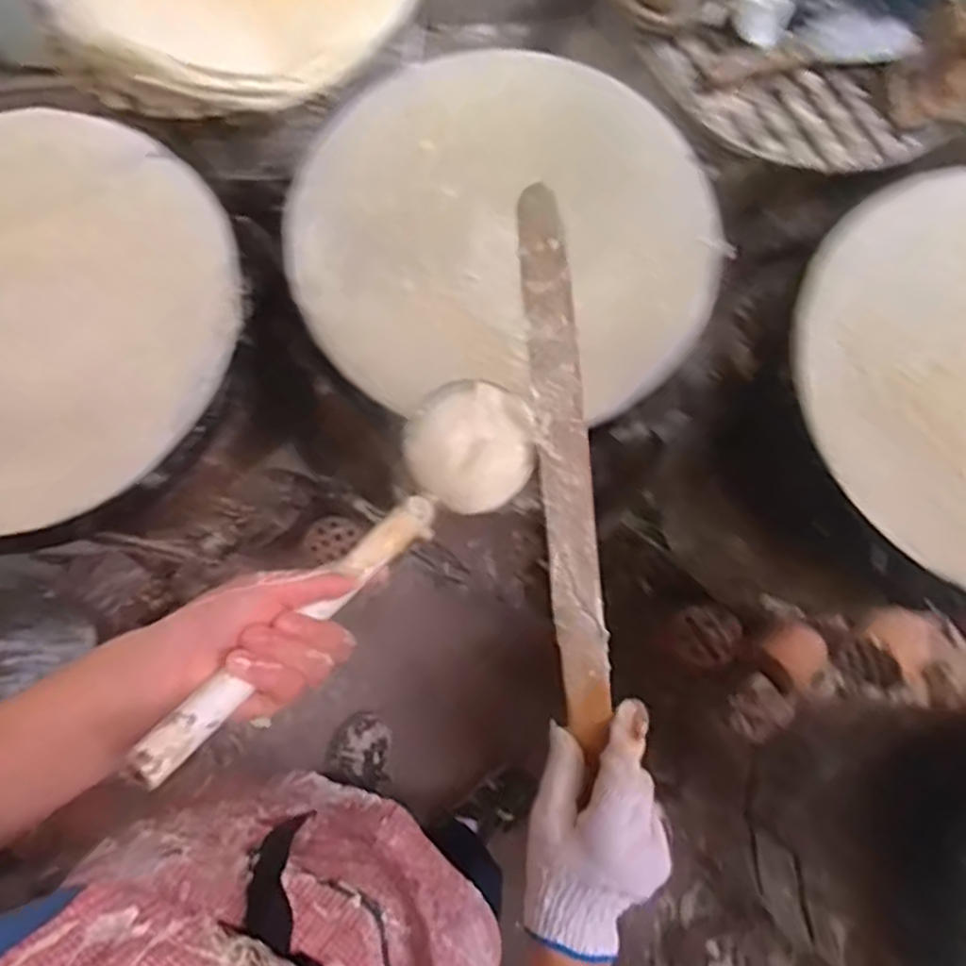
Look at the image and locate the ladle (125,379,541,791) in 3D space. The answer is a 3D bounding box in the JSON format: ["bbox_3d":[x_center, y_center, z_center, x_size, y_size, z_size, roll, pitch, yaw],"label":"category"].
[{"bbox_3d":[-0.069,0.041,0.433,0.087,0.051,0.329,36,47,6],"label":"ladle"}]

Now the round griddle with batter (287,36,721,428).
[{"bbox_3d":[0.020,-0.215,0.622,0.353,0.063,0.322,0,77,-1],"label":"round griddle with batter"}]

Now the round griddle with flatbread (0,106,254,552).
[{"bbox_3d":[-0.392,-0.143,0.613,0.363,0.048,0.371,-37,81,-9],"label":"round griddle with flatbread"}]

